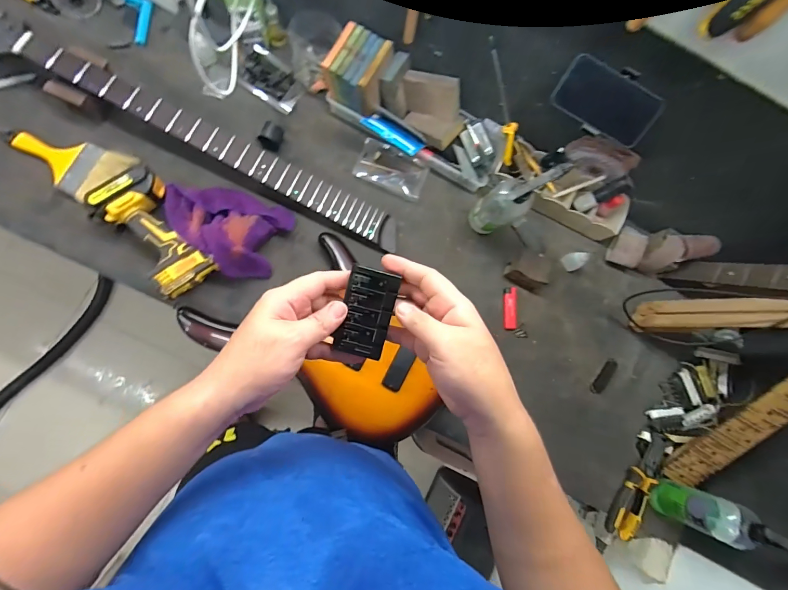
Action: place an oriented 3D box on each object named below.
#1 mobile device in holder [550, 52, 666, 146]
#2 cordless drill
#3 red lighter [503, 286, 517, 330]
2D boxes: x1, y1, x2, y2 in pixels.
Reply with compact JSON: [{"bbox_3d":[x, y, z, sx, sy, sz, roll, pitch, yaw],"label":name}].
[{"bbox_3d":[0.313,-0.285,0.542,0.145,0.011,0.072,28,122,-1],"label":"mobile device in holder"},{"bbox_3d":[-0.398,-0.102,0.628,0.111,0.078,0.207,-36,88,-12],"label":"cordless drill"},{"bbox_3d":[0.231,0.026,0.729,0.025,0.007,0.083,1,78,8],"label":"red lighter"}]

